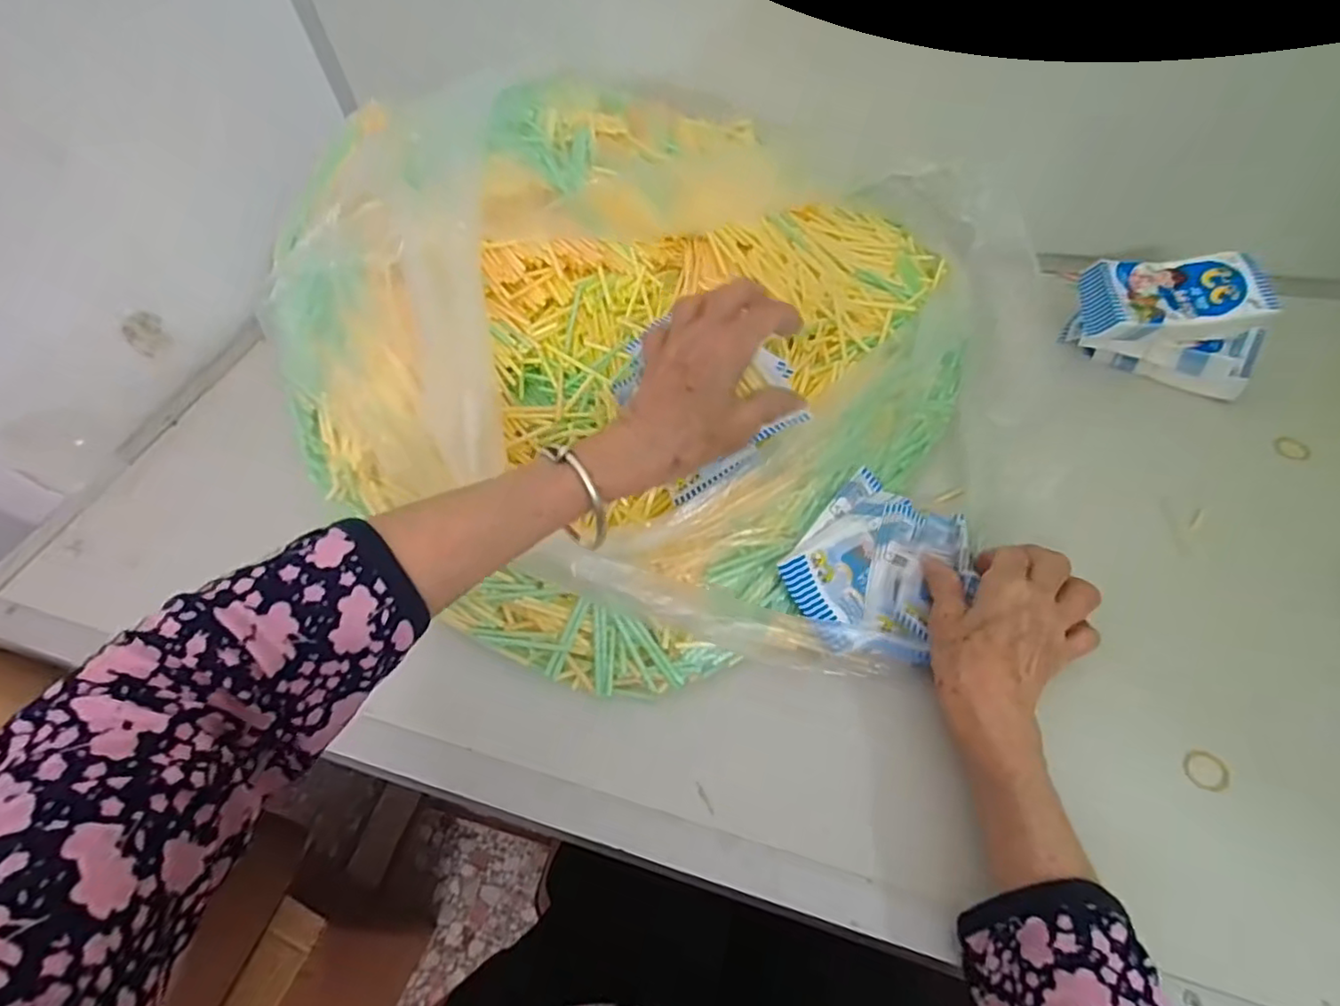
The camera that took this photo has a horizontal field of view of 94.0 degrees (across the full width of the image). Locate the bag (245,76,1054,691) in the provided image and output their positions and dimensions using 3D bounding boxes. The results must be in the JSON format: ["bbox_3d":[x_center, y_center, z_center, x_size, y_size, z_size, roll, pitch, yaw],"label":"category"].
[{"bbox_3d":[0.001,-0.144,0.472,0.486,0.091,0.531,22,66,5],"label":"bag"}]

